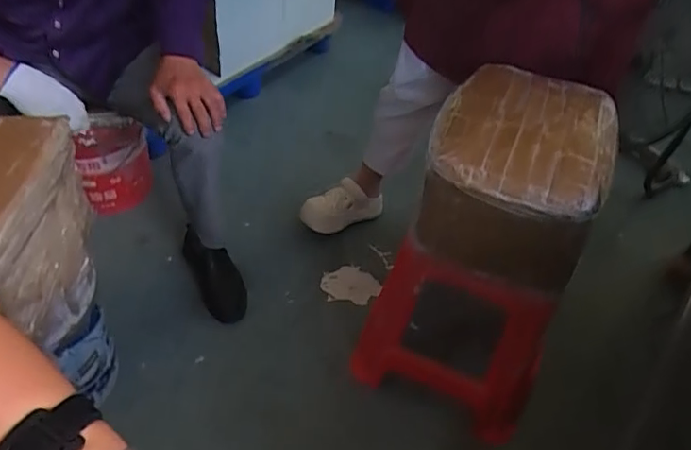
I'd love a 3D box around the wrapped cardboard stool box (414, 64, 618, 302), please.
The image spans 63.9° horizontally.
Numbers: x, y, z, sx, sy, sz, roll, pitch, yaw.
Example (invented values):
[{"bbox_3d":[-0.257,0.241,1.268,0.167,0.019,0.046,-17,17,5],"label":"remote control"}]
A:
[{"bbox_3d":[0.270,-0.083,0.915,0.262,0.233,0.295,18,47,11],"label":"wrapped cardboard stool box"}]

